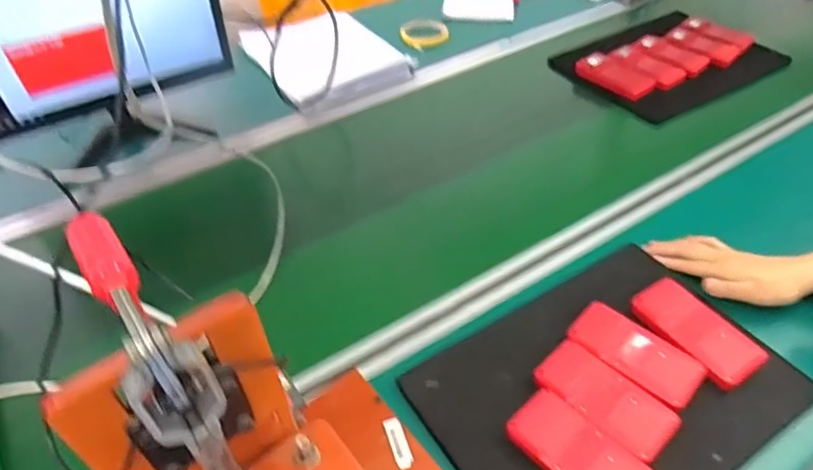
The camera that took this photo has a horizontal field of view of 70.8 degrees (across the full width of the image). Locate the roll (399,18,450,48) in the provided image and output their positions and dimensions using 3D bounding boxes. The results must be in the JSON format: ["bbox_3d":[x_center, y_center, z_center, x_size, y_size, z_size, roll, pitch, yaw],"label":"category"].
[{"bbox_3d":[0.036,-0.401,1.135,0.095,0.018,0.095,-1,47,1],"label":"roll"}]

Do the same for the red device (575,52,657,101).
[{"bbox_3d":[0.352,-0.273,0.973,0.063,0.021,0.139,-29,53,-23],"label":"red device"}]

